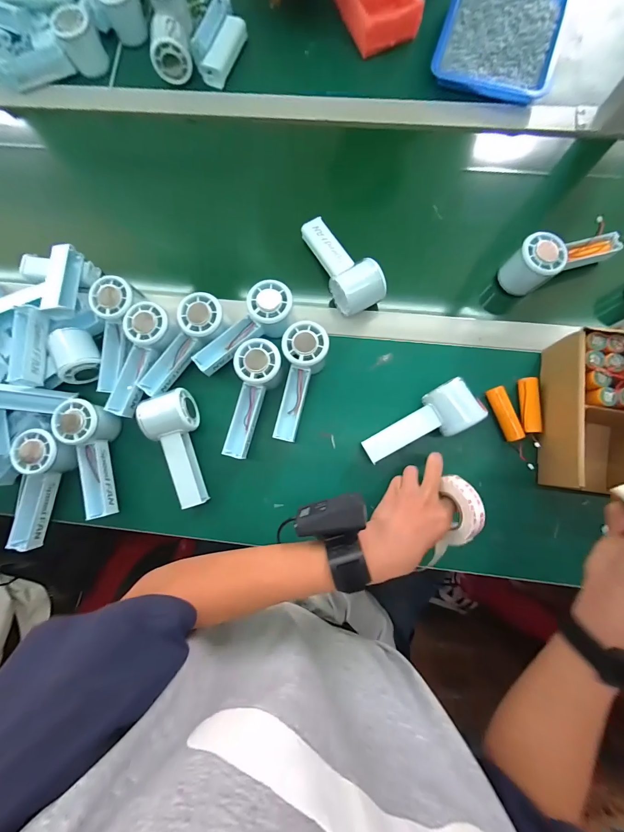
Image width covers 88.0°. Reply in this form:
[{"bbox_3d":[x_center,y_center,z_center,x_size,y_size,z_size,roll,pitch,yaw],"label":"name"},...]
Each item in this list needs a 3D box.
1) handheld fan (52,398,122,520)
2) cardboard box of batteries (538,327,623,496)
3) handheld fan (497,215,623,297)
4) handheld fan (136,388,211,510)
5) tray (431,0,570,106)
[{"bbox_3d":[-0.289,0.056,0.419,0.054,0.049,0.146,-6,82,3],"label":"handheld fan"},{"bbox_3d":[0.386,0.004,0.384,0.206,0.077,0.182,7,83,5],"label":"cardboard box of batteries"},{"bbox_3d":[0.332,-0.213,0.429,0.151,0.067,0.053,-20,82,1],"label":"handheld fan"},{"bbox_3d":[-0.177,0.044,0.429,0.057,0.052,0.149,-13,94,2],"label":"handheld fan"},{"bbox_3d":[0.291,-0.587,0.493,0.172,0.023,0.209,17,84,6],"label":"tray"}]

